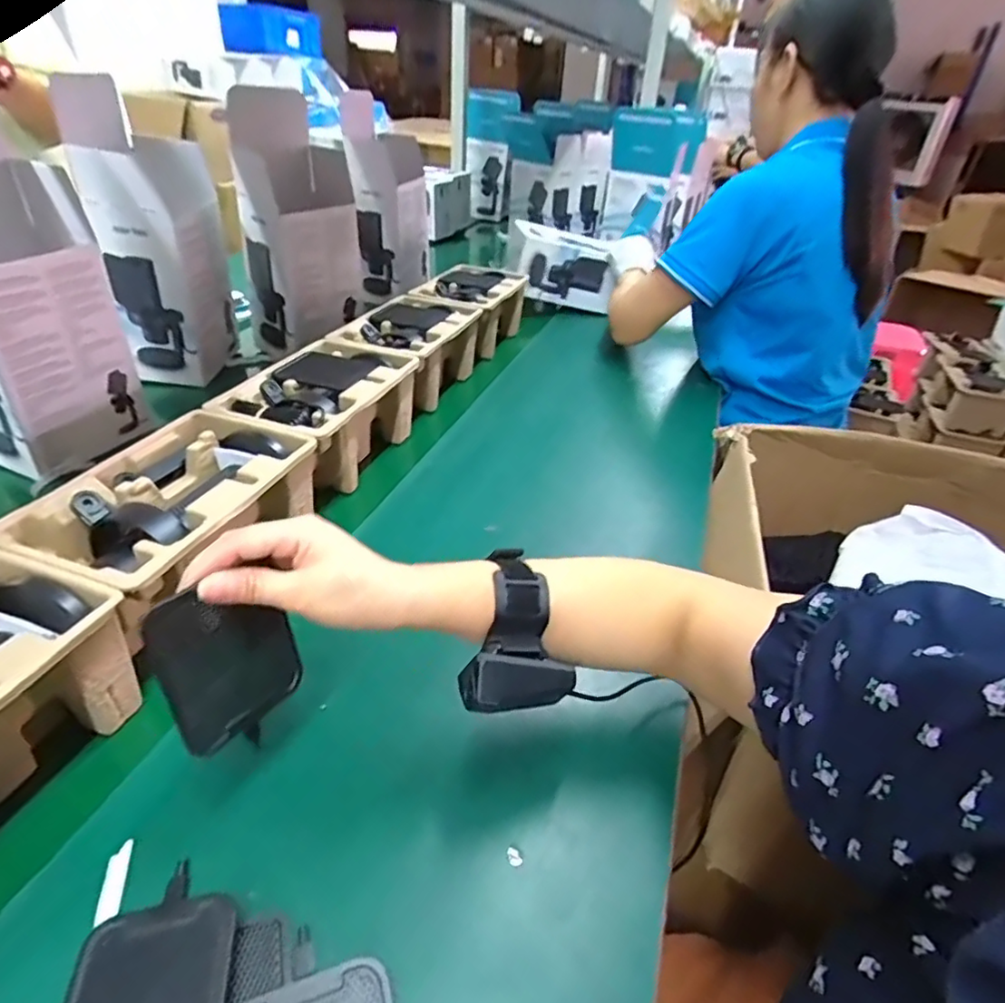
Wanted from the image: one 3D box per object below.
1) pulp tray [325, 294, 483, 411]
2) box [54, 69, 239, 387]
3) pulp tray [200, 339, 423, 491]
[{"bbox_3d":[-0.134,-0.222,0.891,0.147,0.106,0.229,12,37,16],"label":"pulp tray"},{"bbox_3d":[-0.485,-0.380,0.854,0.124,0.359,0.184,-4,36,-6],"label":"box"},{"bbox_3d":[-0.206,-0.104,0.719,0.145,0.110,0.250,10,37,13],"label":"pulp tray"}]

